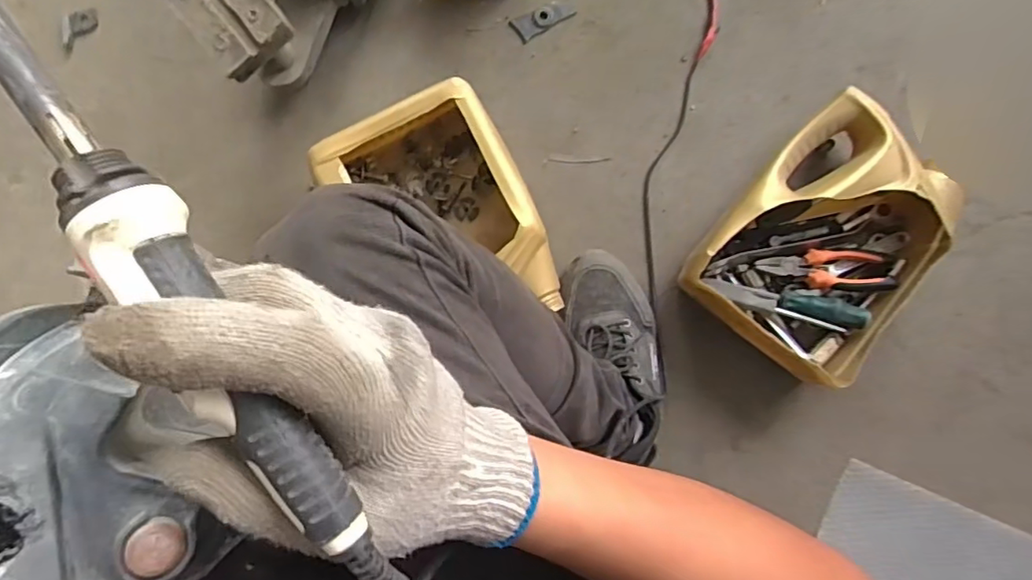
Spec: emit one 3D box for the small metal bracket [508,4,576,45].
[{"bbox_3d":[0.034,-0.342,0.733,0.079,0.006,0.030,-24,86,1],"label":"small metal bracket"}]

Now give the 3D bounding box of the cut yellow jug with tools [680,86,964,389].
[{"bbox_3d":[0.352,-0.056,0.658,0.208,0.089,0.281,39,89,4],"label":"cut yellow jug with tools"}]

